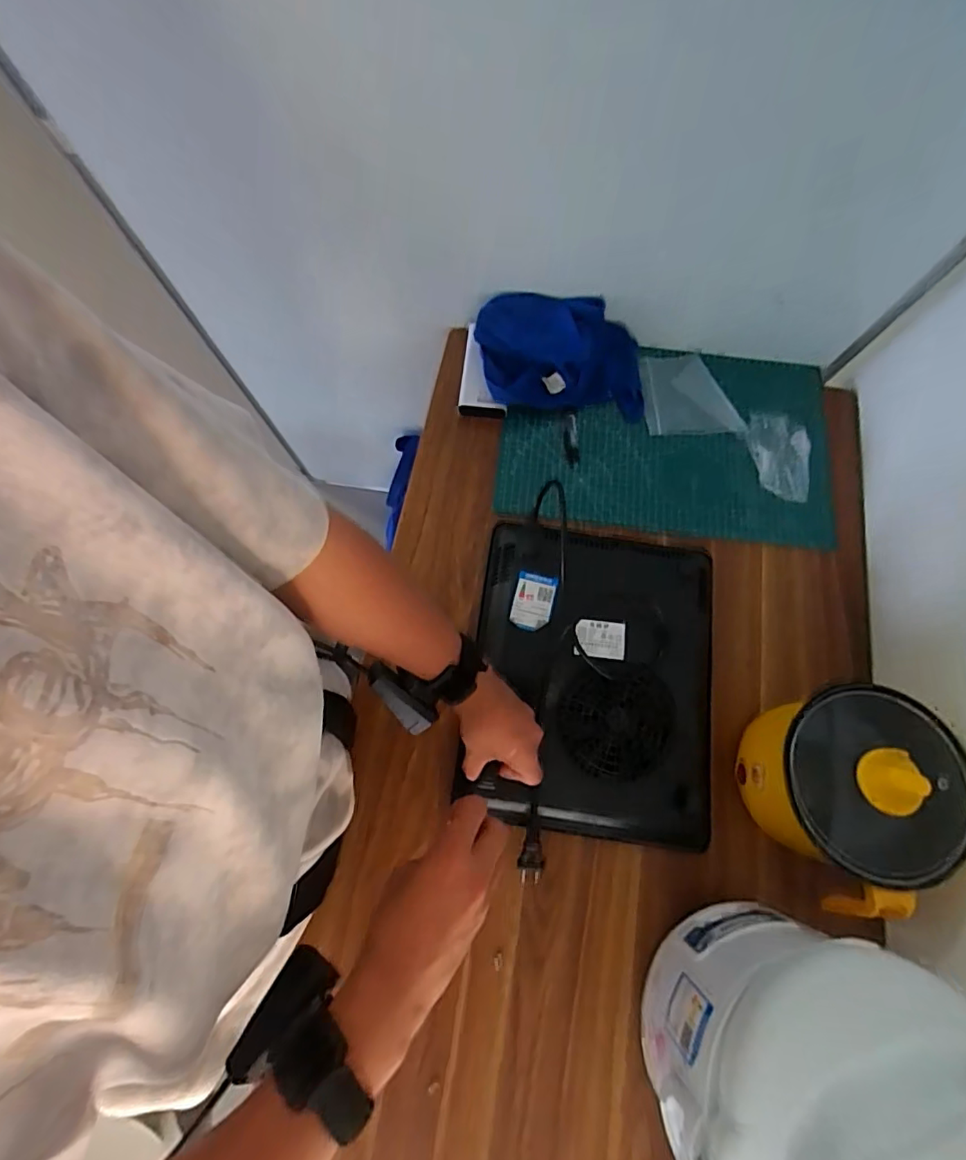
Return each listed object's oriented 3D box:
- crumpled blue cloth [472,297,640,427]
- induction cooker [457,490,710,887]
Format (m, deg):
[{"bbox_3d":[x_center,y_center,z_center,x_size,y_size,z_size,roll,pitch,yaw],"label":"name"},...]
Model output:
[{"bbox_3d":[0.109,-0.305,0.739,0.237,0.073,0.135,5,71,-1],"label":"crumpled blue cloth"},{"bbox_3d":[0.121,0.101,0.599,0.255,0.066,0.368,10,71,1],"label":"induction cooker"}]

